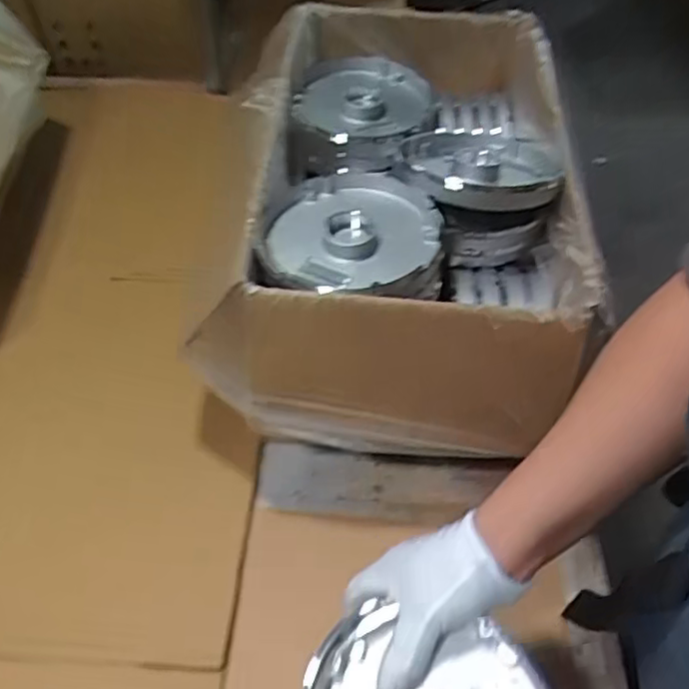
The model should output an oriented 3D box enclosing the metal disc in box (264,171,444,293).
[{"bbox_3d":[0.007,-0.090,0.520,0.121,0.032,0.128,1,50,-1],"label":"metal disc in box"}]

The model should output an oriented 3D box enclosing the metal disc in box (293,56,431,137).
[{"bbox_3d":[0.018,-0.238,0.628,0.128,0.021,0.112,-1,50,-3],"label":"metal disc in box"}]

